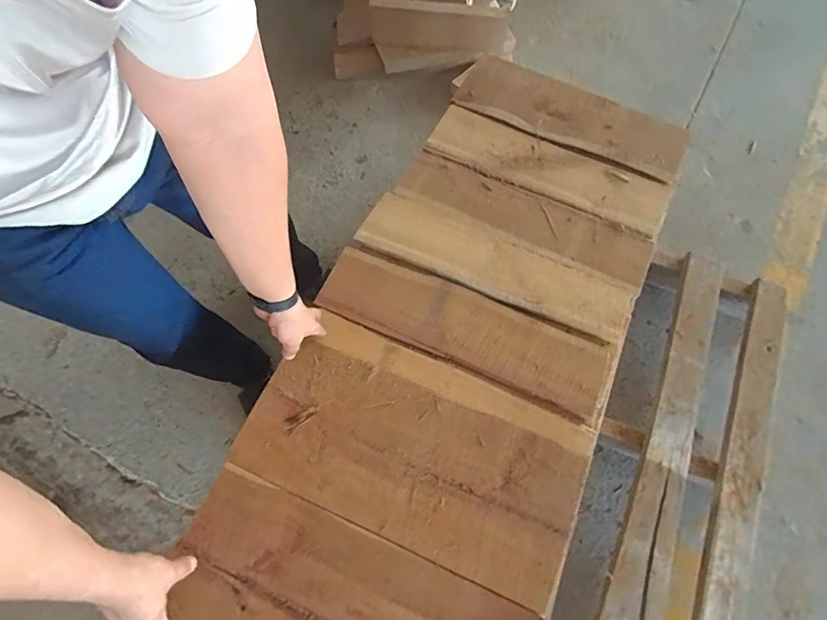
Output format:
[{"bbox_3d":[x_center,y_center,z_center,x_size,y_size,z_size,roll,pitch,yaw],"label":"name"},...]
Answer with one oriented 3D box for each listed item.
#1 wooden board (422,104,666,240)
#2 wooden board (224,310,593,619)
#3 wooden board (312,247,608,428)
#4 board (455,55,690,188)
[{"bbox_3d":[0.268,-0.297,0.921,0.493,0.038,0.148,26,67,8],"label":"wooden board"},{"bbox_3d":[0.002,0.203,0.683,0.491,0.022,0.271,22,69,7],"label":"wooden board"},{"bbox_3d":[0.079,0.027,0.761,0.491,0.018,0.133,22,69,7],"label":"wooden board"},{"bbox_3d":[0.341,-0.436,0.995,0.491,0.033,0.193,26,65,13],"label":"board"}]

